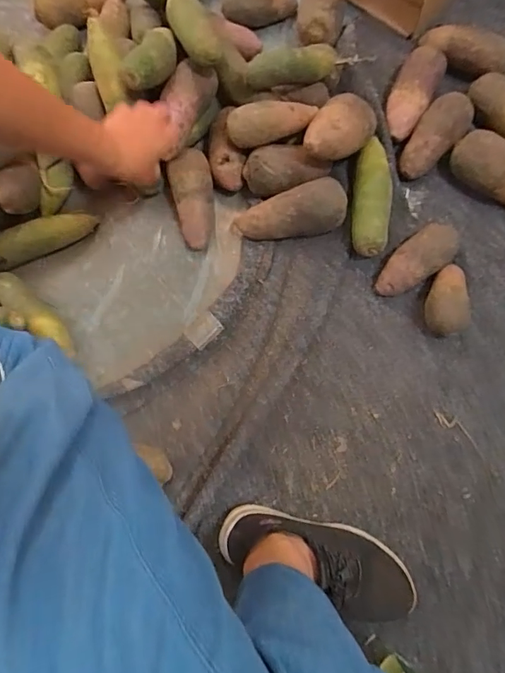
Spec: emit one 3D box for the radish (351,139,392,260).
[{"bbox_3d":[0.180,-0.215,0.686,0.053,0.052,0.196,7,75,4],"label":"radish"}]

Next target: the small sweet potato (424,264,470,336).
[{"bbox_3d":[0.278,-0.053,0.658,0.056,0.056,0.107,6,73,4],"label":"small sweet potato"}]

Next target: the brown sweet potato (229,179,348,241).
[{"bbox_3d":[0.054,-0.186,0.689,0.177,0.056,0.064,-13,72,11],"label":"brown sweet potato"}]

